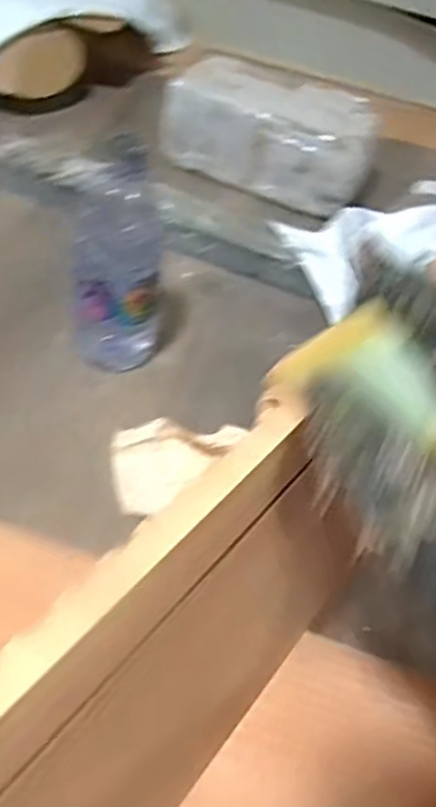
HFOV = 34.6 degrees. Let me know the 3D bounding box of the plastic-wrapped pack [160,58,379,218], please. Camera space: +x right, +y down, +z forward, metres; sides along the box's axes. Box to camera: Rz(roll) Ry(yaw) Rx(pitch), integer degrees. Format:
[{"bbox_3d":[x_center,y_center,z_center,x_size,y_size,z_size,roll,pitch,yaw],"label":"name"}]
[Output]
[{"bbox_3d":[0.066,-0.311,0.810,0.235,0.105,0.116,24,47,17],"label":"plastic-wrapped pack"}]

